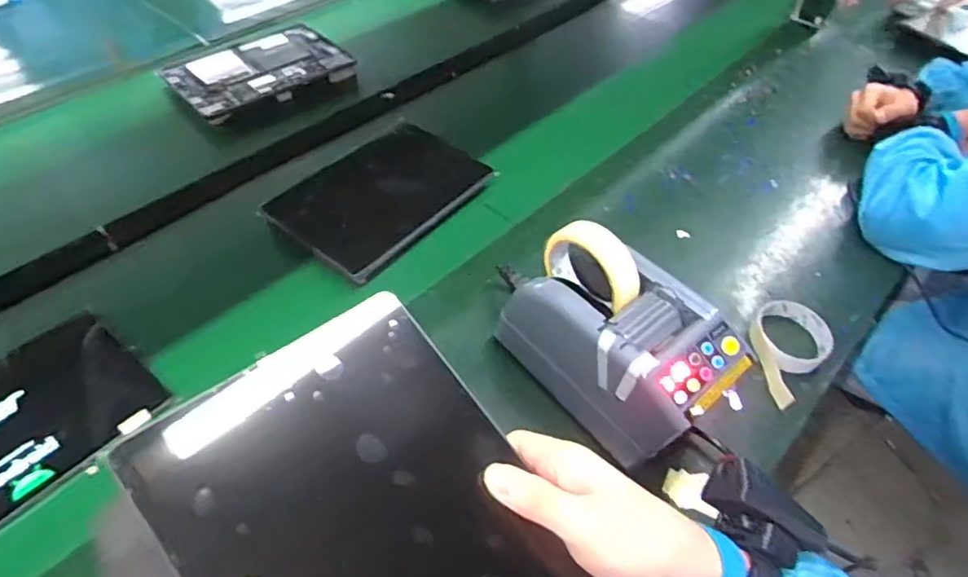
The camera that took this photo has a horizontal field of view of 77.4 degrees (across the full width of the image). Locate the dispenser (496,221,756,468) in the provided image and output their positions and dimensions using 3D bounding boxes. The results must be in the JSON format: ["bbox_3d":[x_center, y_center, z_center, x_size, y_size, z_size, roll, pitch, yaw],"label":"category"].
[{"bbox_3d":[0.119,0.041,0.568,0.116,0.168,0.228,-31,58,-26],"label":"dispenser"}]

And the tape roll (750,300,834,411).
[{"bbox_3d":[0.333,0.069,0.668,0.086,0.029,0.133,28,54,19],"label":"tape roll"}]

